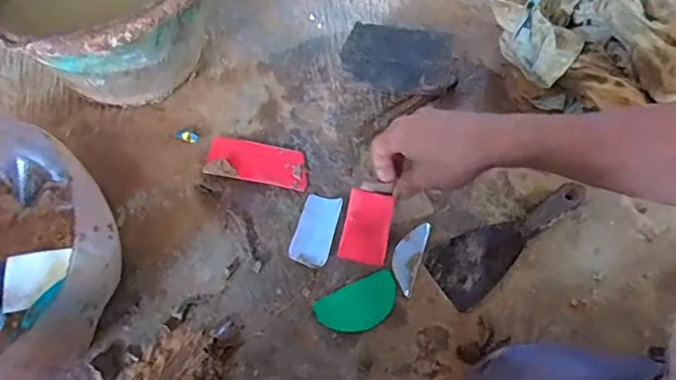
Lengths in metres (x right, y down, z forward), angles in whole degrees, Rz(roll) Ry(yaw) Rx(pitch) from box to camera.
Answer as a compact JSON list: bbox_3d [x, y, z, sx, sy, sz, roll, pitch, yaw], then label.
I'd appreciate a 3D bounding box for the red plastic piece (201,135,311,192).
[{"bbox_3d":[-0.086,-0.030,0.597,0.110,0.006,0.047,10,66,1],"label":"red plastic piece"}]

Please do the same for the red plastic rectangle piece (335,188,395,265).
[{"bbox_3d":[0.030,0.037,0.556,0.046,0.004,0.069,12,91,3],"label":"red plastic rectangle piece"}]

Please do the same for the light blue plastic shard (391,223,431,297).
[{"bbox_3d":[0.071,0.066,0.556,0.029,0.004,0.074,20,68,4],"label":"light blue plastic shard"}]

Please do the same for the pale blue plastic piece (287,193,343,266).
[{"bbox_3d":[-0.022,0.040,0.564,0.039,0.009,0.074,16,65,5],"label":"pale blue plastic piece"}]

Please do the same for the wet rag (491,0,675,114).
[{"bbox_3d":[0.321,-0.174,0.629,0.254,0.102,0.181,-8,65,-6],"label":"wet rag"}]

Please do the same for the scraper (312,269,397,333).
[{"bbox_3d":[0.022,0.113,0.537,0.082,0.004,0.046,-22,67,-13],"label":"scraper"}]

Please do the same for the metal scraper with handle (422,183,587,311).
[{"bbox_3d":[0.174,0.045,0.559,0.175,0.026,0.064,-32,69,-16],"label":"metal scraper with handle"}]

